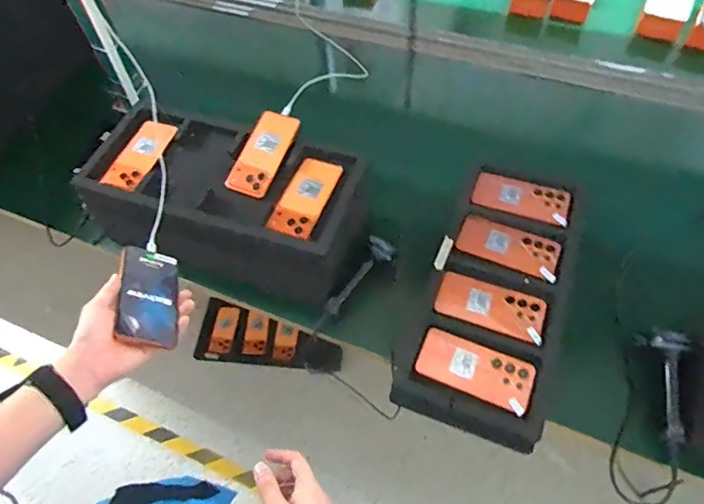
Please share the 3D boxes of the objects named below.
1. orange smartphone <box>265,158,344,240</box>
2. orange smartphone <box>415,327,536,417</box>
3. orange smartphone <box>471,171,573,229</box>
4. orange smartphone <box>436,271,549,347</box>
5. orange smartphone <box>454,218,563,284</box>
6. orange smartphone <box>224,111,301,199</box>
[{"bbox_3d":[-0.074,-0.095,0.822,0.078,0.016,0.164,19,60,15],"label":"orange smartphone"},{"bbox_3d":[0.188,0.179,0.747,0.171,0.013,0.085,21,61,17],"label":"orange smartphone"},{"bbox_3d":[0.318,-0.105,0.913,0.176,0.013,0.087,18,60,15],"label":"orange smartphone"},{"bbox_3d":[0.228,0.089,0.805,0.170,0.014,0.077,19,60,15],"label":"orange smartphone"},{"bbox_3d":[0.276,-0.010,0.857,0.172,0.009,0.078,22,61,17],"label":"orange smartphone"},{"bbox_3d":[-0.156,-0.173,0.861,0.078,0.016,0.164,19,72,16],"label":"orange smartphone"}]

